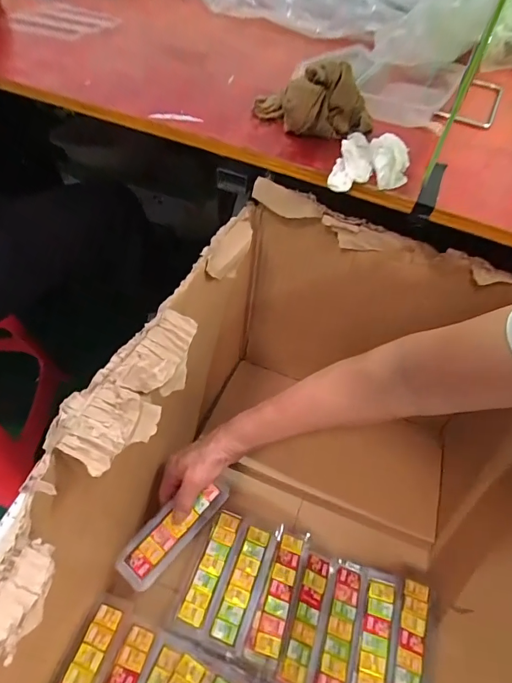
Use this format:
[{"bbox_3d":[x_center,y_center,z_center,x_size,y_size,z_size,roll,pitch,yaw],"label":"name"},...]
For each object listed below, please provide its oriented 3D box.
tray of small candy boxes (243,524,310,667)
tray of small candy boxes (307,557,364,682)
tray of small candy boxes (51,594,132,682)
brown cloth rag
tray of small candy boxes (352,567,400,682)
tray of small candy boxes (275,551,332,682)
[{"bbox_3d":[0.025,0.279,0.466,0.038,0.014,0.133,17,52,7],"label":"tray of small candy boxes"},{"bbox_3d":[0.087,0.309,0.450,0.040,0.021,0.133,17,52,8],"label":"tray of small candy boxes"},{"bbox_3d":[-0.171,0.323,0.401,0.041,0.024,0.137,19,53,9],"label":"tray of small candy boxes"},{"bbox_3d":[0.063,-0.259,0.438,0.131,0.062,0.071,11,52,3],"label":"brown cloth rag"},{"bbox_3d":[0.128,0.314,0.439,0.035,0.019,0.135,16,52,7],"label":"tray of small candy boxes"},{"bbox_3d":[0.053,0.300,0.453,0.034,0.027,0.127,18,53,8],"label":"tray of small candy boxes"}]

